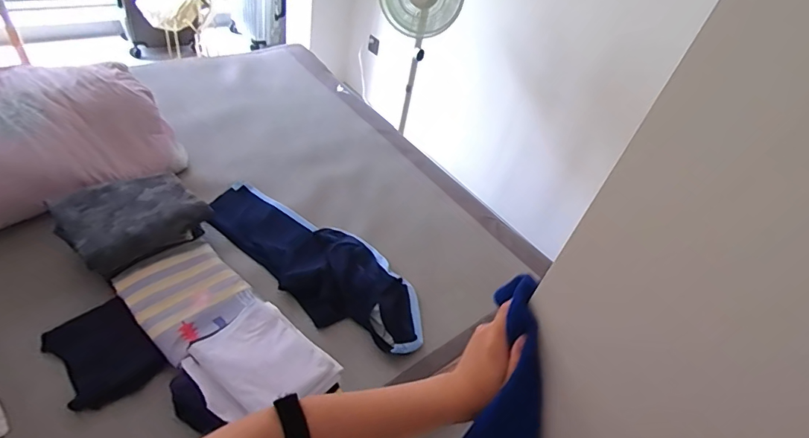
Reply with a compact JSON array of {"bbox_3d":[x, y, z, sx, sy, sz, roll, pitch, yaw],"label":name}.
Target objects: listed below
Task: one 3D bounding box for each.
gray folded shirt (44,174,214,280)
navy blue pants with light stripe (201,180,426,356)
[{"bbox_3d":[-0.736,-0.006,1.228,0.317,0.123,0.267,-28,58,-35],"label":"gray folded shirt"},{"bbox_3d":[-0.269,0.105,1.328,0.795,0.105,0.283,35,47,20],"label":"navy blue pants with light stripe"}]

